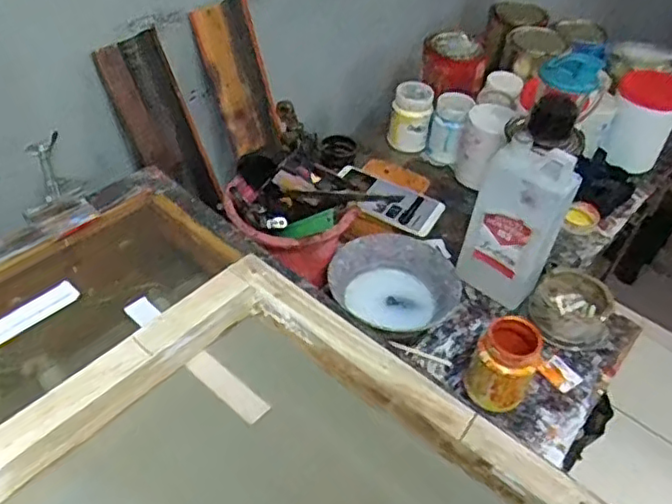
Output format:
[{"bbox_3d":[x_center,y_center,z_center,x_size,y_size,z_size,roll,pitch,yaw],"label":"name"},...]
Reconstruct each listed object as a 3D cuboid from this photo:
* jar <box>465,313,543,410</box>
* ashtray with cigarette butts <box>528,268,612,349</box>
[{"bbox_3d":[0.182,0.122,0.693,0.066,0.093,0.055,29,48,22],"label":"jar"},{"bbox_3d":[0.294,0.070,0.798,0.094,0.041,0.093,30,49,22],"label":"ashtray with cigarette butts"}]

